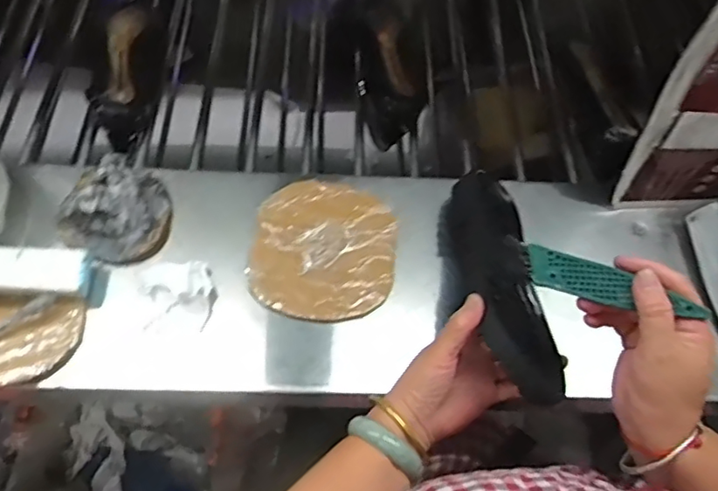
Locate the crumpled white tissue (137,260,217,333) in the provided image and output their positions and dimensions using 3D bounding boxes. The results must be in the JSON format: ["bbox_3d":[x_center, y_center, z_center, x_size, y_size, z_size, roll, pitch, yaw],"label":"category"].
[{"bbox_3d":[-0.167,0.046,0.537,0.062,0.031,0.055,-7,62,-7],"label":"crumpled white tissue"}]

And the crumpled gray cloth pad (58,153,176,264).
[{"bbox_3d":[-0.241,-0.041,0.570,0.104,0.057,0.115,-14,63,-11],"label":"crumpled gray cloth pad"}]

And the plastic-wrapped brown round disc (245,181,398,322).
[{"bbox_3d":[-0.034,0.001,0.579,0.138,0.020,0.149,1,61,-3],"label":"plastic-wrapped brown round disc"}]

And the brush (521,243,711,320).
[{"bbox_3d":[0.180,0.028,0.421,0.125,0.015,0.028,19,61,17],"label":"brush"}]

